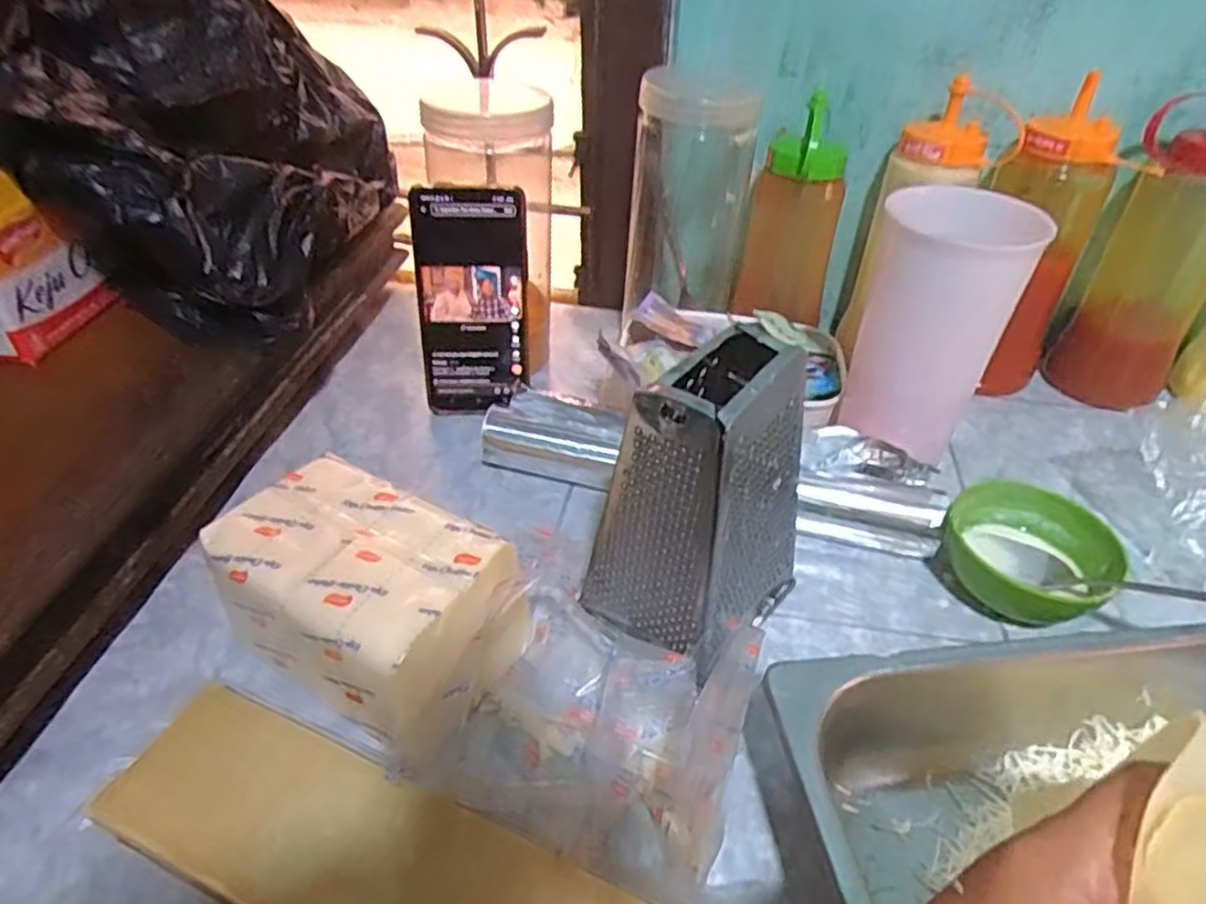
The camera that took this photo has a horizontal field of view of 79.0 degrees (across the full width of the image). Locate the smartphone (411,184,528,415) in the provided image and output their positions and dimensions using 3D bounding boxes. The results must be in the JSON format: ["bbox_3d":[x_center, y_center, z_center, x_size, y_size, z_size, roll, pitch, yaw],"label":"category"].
[{"bbox_3d":[-0.092,-0.104,0.523,0.074,0.162,0.008,-2,30,-9],"label":"smartphone"}]

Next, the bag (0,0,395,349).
[{"bbox_3d":[-0.270,-0.216,0.514,0.152,0.176,0.269,6,40,4],"label":"bag"}]

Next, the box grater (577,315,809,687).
[{"bbox_3d":[0.053,0.022,0.373,0.077,0.164,0.095,29,47,29],"label":"box grater"}]

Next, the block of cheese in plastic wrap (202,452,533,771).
[{"bbox_3d":[-0.118,0.072,0.370,0.149,0.062,0.100,24,45,24],"label":"block of cheese in plastic wrap"}]

